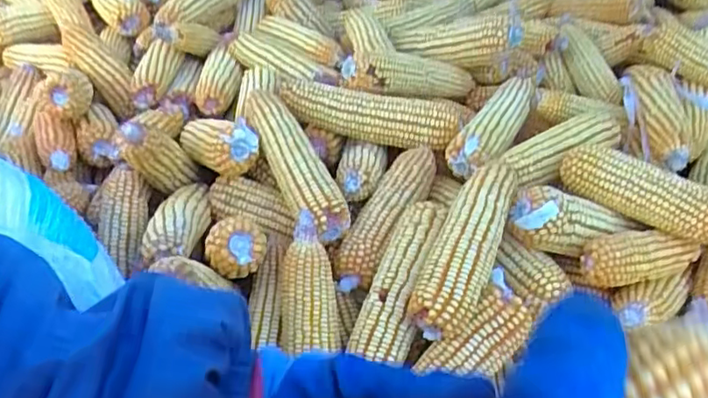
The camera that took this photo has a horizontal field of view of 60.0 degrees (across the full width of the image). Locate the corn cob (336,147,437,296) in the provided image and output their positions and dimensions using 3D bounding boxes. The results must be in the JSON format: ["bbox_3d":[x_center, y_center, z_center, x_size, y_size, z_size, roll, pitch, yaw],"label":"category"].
[{"bbox_3d":[0.038,0.015,0.652,0.056,0.047,0.185,20,48,19],"label":"corn cob"}]

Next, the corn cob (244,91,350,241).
[{"bbox_3d":[-0.069,-0.044,0.665,0.053,0.045,0.205,-21,48,-19],"label":"corn cob"}]

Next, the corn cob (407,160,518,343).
[{"bbox_3d":[0.103,0.037,0.556,0.056,0.041,0.189,18,48,18],"label":"corn cob"}]

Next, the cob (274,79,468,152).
[{"bbox_3d":[0.016,-0.101,0.723,0.221,0.044,0.047,12,46,13],"label":"cob"}]

